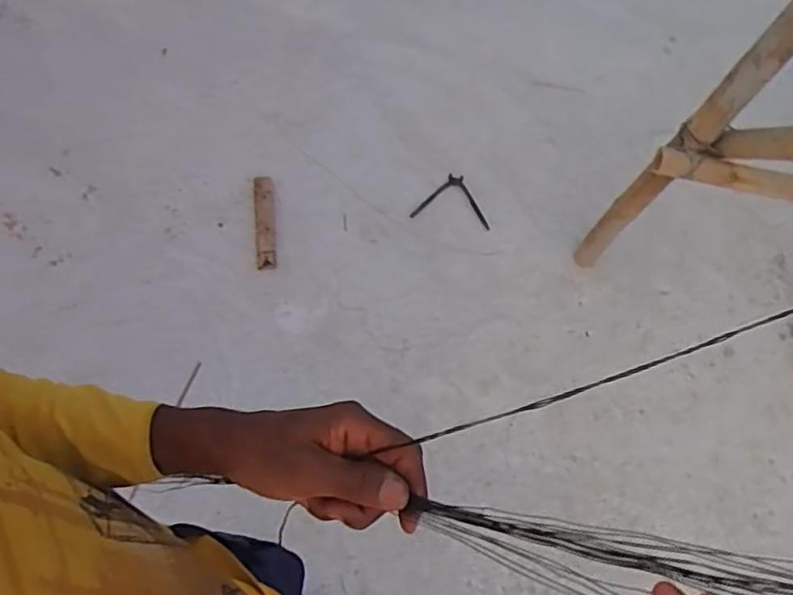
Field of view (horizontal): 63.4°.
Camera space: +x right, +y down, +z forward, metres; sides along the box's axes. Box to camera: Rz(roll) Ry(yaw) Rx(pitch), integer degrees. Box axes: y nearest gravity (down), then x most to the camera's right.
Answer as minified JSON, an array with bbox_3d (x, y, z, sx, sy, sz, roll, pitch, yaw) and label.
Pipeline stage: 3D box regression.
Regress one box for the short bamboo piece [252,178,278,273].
[{"bbox_3d":[-0.370,-0.210,1.809,0.057,0.024,0.287,-4,77,-6],"label":"short bamboo piece"}]

